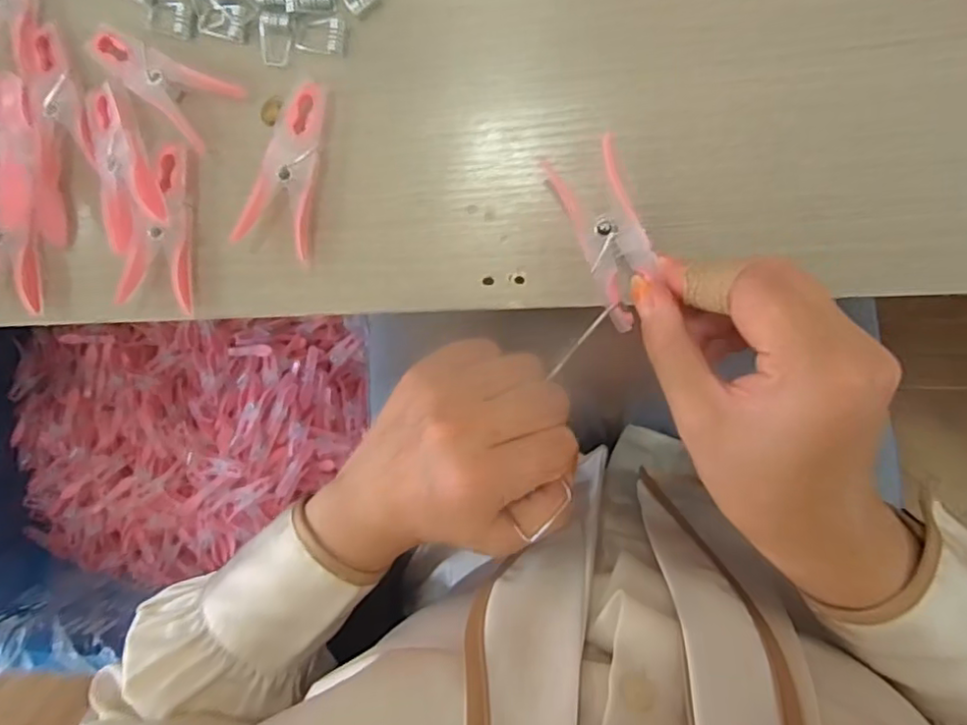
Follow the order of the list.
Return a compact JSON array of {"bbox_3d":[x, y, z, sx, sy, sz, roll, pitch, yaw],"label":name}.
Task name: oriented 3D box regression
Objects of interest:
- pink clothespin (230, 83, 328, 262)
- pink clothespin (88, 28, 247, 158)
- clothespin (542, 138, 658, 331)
[{"bbox_3d":[-0.086,-0.088,0.287,0.029,0.014,0.075,20,99,4],"label":"pink clothespin"},{"bbox_3d":[-0.150,-0.132,0.290,0.074,0.013,0.033,35,100,1],"label":"pink clothespin"},{"bbox_3d":[0.051,-0.051,0.258,0.030,0.017,0.075,-13,94,8],"label":"clothespin"}]

